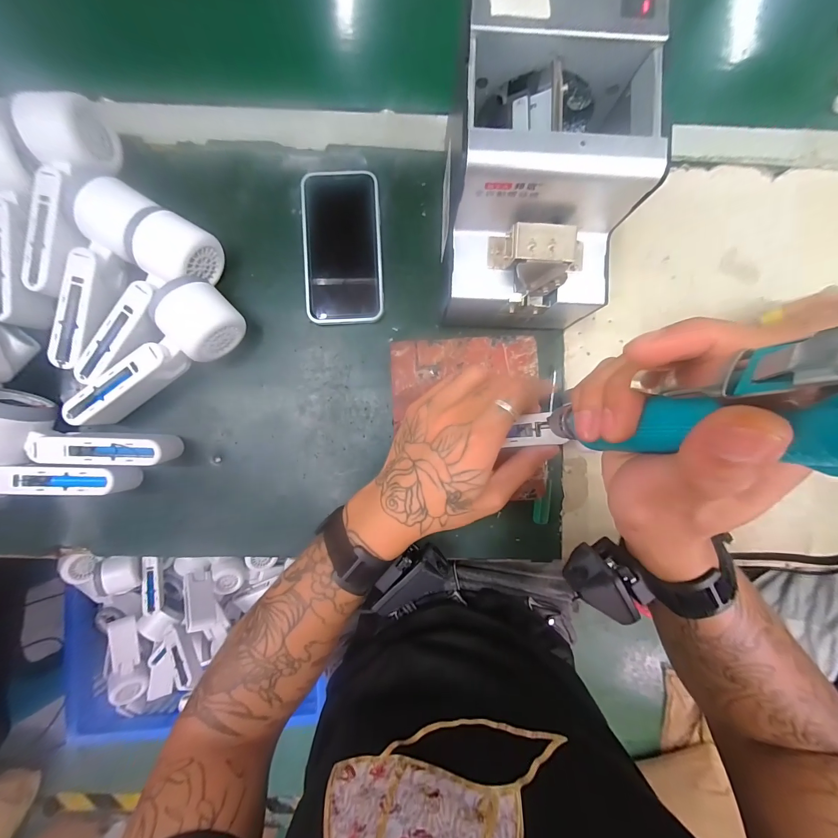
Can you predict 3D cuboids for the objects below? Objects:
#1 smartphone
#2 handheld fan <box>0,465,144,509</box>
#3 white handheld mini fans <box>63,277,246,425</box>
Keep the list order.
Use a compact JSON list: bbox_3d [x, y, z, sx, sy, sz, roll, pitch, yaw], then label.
[{"bbox_3d":[-0.074,-0.166,0.343,0.074,0.011,0.144,-3,88,-1],"label":"smartphone"},{"bbox_3d":[-0.340,0.052,0.310,0.159,0.055,0.052,-4,88,-1],"label":"handheld fan"},{"bbox_3d":[-0.239,-0.059,0.319,0.163,0.049,0.064,-35,89,-2],"label":"white handheld mini fans"}]

